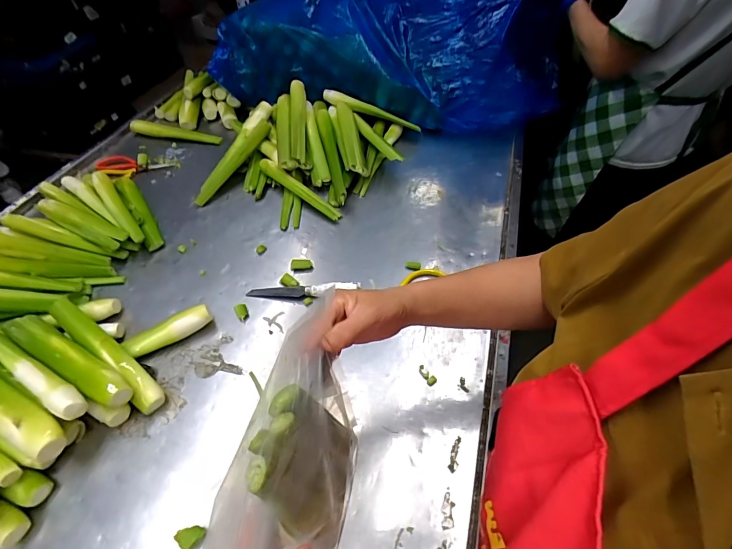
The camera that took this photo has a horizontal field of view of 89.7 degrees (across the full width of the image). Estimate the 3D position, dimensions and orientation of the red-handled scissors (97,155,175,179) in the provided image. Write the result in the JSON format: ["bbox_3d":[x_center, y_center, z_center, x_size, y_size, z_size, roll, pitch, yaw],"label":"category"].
[{"bbox_3d":[-0.598,-0.280,0.950,0.178,0.032,0.063,1,51,4],"label":"red-handled scissors"}]

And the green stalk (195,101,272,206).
[{"bbox_3d":[-0.317,-0.295,0.900,0.058,0.041,0.306,26,76,22],"label":"green stalk"}]

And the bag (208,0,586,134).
[{"bbox_3d":[0.058,-0.605,0.957,0.863,0.305,0.314,10,53,11],"label":"bag"}]

